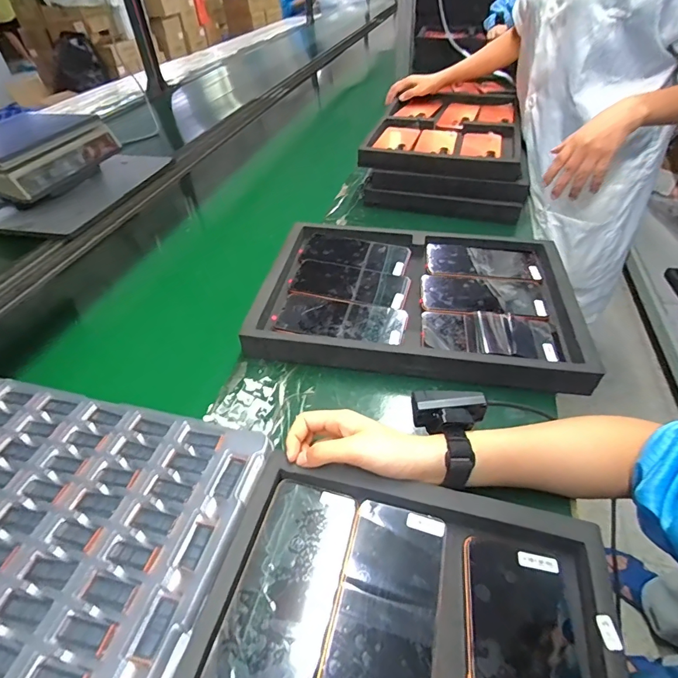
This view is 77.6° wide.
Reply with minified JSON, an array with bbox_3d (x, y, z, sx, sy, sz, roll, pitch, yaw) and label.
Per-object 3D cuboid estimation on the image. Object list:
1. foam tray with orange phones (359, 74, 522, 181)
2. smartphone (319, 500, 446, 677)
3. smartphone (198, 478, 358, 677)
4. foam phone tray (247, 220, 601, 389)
[{"bbox_3d":[0.240,-0.470,0.950,0.311,0.066,0.458,6,44,10],"label":"foam tray with orange phones"},{"bbox_3d":[0.035,0.208,0.310,0.074,0.008,0.170,15,49,8],"label":"smartphone"},{"bbox_3d":[-0.040,0.193,0.331,0.075,0.008,0.169,8,44,12],"label":"smartphone"},{"bbox_3d":[0.109,-0.068,0.613,0.431,0.044,0.300,4,43,9],"label":"foam phone tray"}]

